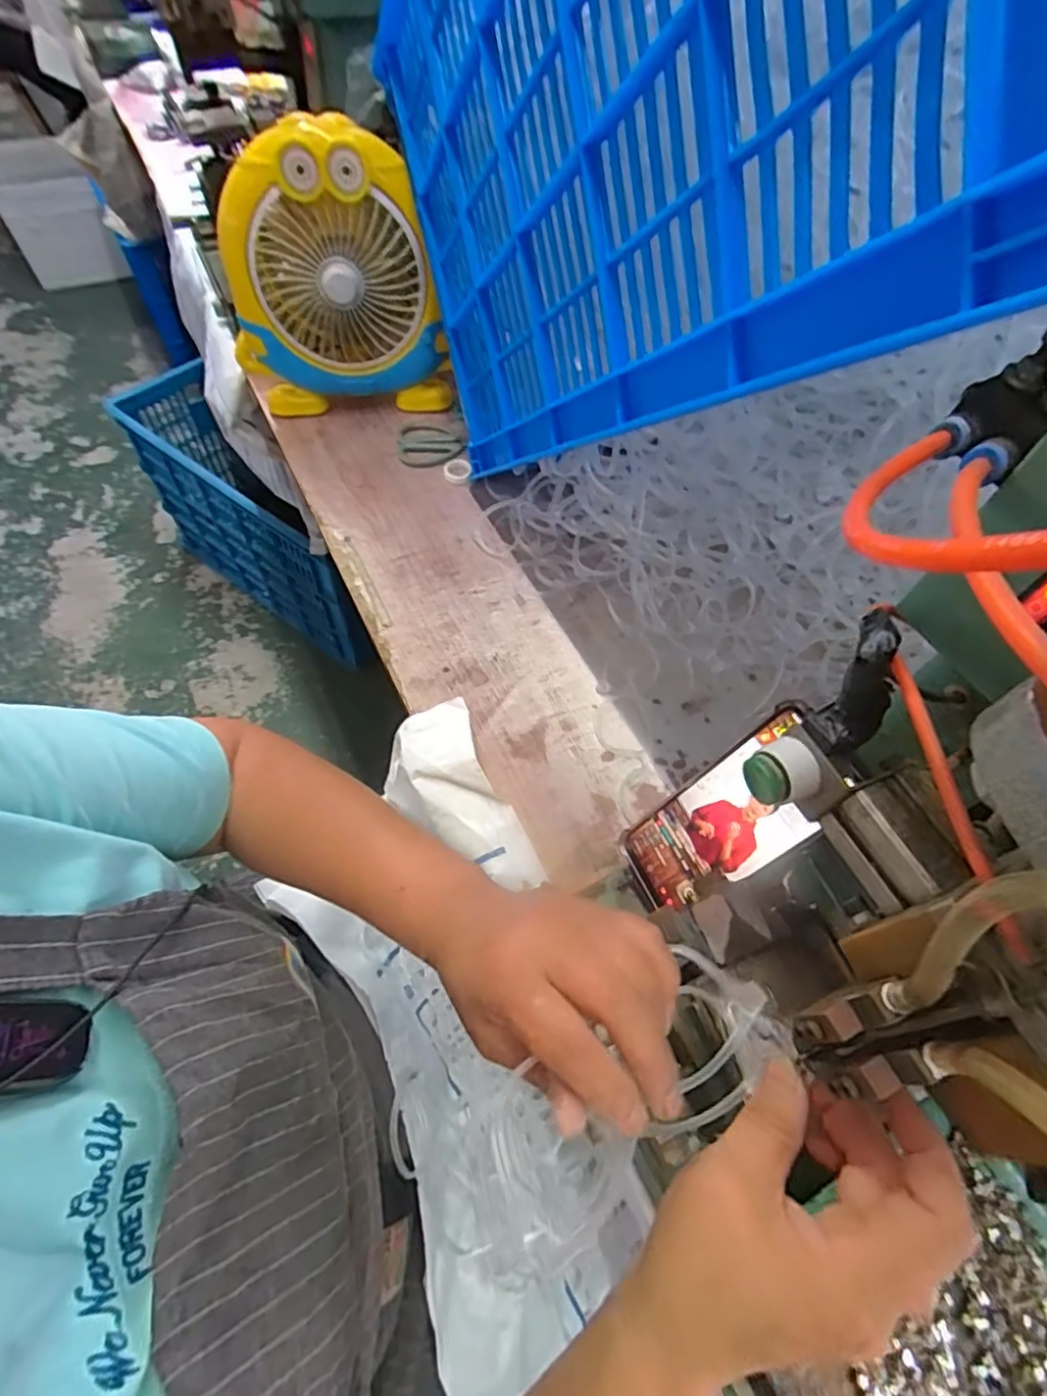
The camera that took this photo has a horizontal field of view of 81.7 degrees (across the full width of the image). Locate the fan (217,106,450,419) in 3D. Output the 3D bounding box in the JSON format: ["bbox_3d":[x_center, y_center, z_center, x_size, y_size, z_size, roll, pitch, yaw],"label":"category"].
[{"bbox_3d":[-0.216,-0.468,0.694,0.241,0.262,0.088,-5,58,-7],"label":"fan"}]

